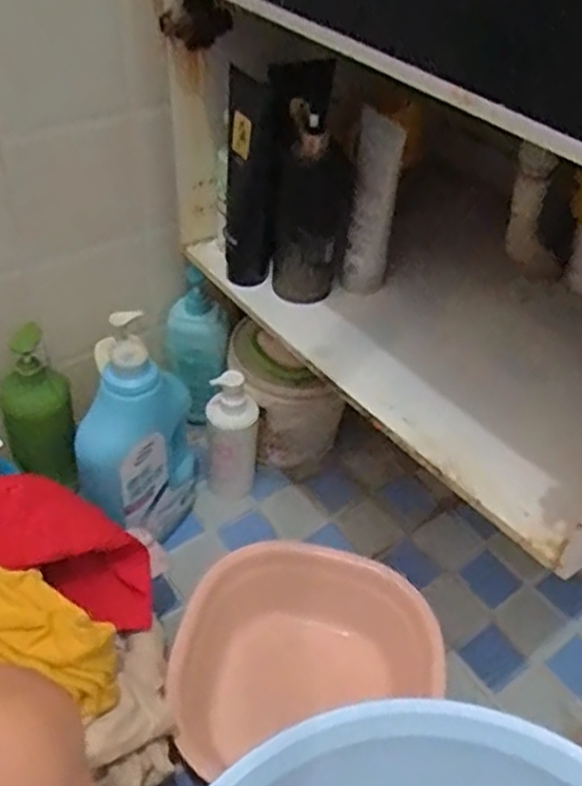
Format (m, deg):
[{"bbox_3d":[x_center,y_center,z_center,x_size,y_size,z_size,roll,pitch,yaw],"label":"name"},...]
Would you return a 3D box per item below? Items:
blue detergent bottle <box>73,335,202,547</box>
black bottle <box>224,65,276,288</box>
[{"bbox_3d":[-0.179,0.072,0.836,0.132,0.280,0.102,-5,43,-10],"label":"blue detergent bottle"},{"bbox_3d":[-0.045,-0.219,0.769,0.049,0.218,0.057,-1,42,-6],"label":"black bottle"}]

